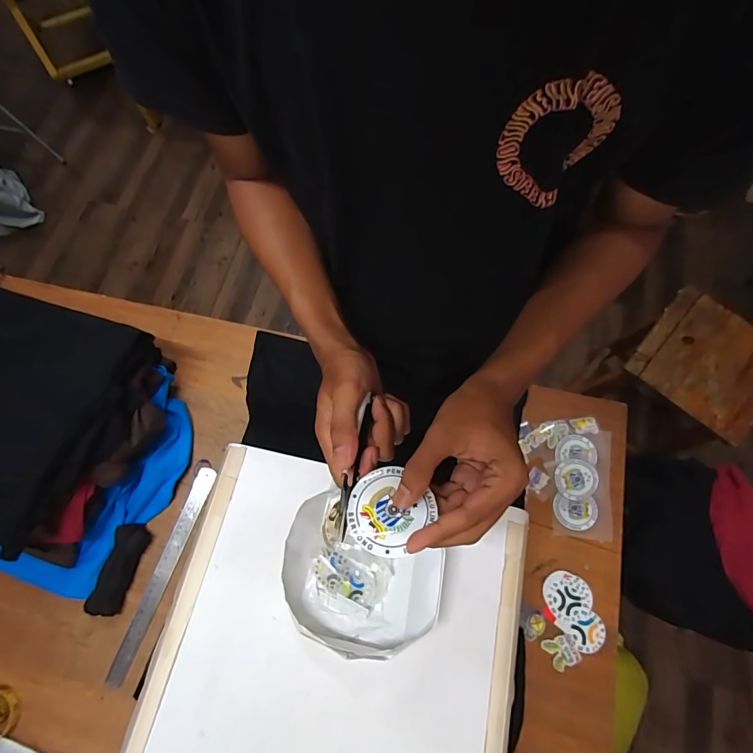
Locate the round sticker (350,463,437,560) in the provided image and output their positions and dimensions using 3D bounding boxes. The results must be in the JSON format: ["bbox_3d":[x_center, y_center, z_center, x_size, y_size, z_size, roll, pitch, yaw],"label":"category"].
[{"bbox_3d":[0.008,0.100,0.299,0.059,0.005,0.061,-1,56,2],"label":"round sticker"}]

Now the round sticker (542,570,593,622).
[{"bbox_3d":[0.295,0.337,0.612,0.072,0.004,0.065,12,73,6],"label":"round sticker"}]

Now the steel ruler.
[{"bbox_3d":[-0.334,0.304,0.633,0.032,0.007,0.321,19,73,-1],"label":"steel ruler"}]

